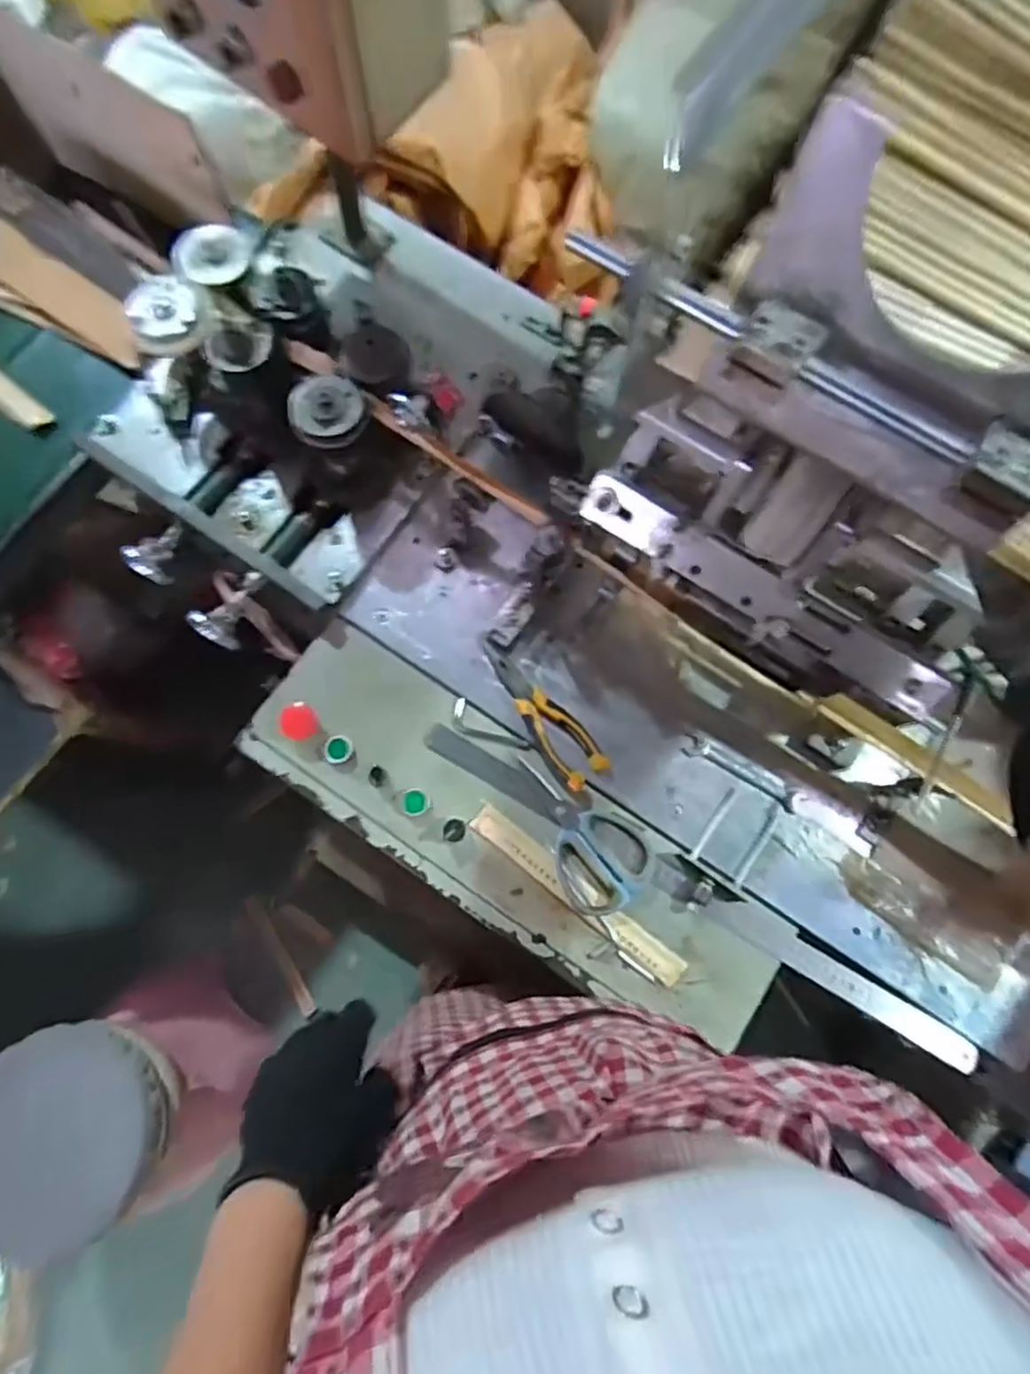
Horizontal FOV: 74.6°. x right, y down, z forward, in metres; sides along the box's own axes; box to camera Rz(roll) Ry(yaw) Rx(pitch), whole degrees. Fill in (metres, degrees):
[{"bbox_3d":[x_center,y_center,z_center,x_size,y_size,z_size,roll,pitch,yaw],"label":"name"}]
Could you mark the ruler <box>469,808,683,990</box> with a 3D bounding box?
[{"bbox_3d":[0.062,0.209,0.689,0.253,0.008,0.033,38,79,8],"label":"ruler"}]

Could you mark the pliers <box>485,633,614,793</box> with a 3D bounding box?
[{"bbox_3d":[0.023,0.026,0.716,0.051,0.022,0.183,-41,80,-10],"label":"pliers"}]

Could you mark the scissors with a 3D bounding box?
[{"bbox_3d":[0.027,0.119,0.707,0.094,0.007,0.262,-44,81,-10],"label":"scissors"}]

